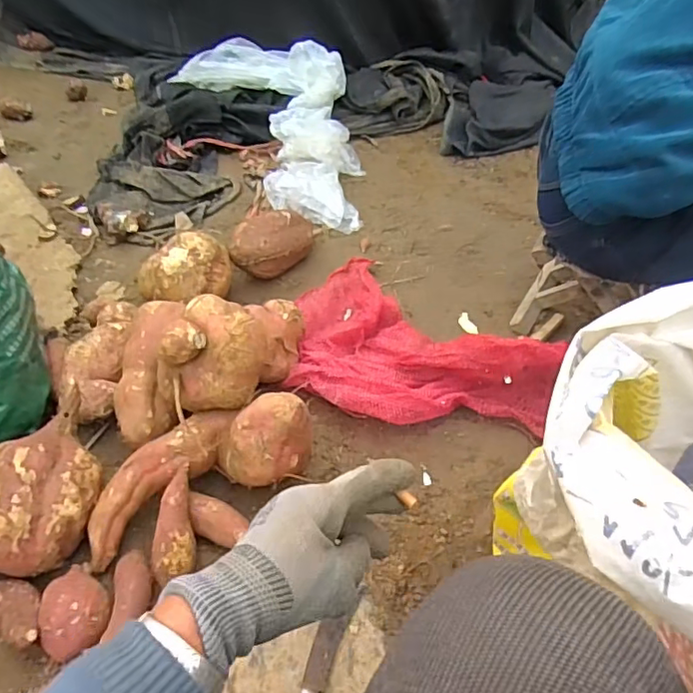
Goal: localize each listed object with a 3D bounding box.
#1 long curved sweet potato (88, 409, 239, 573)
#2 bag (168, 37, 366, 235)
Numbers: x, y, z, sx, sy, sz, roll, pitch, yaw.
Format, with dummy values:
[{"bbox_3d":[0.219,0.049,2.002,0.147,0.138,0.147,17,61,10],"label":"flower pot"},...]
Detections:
[{"bbox_3d":[-0.268,0.179,0.789,0.080,0.058,0.264,33,69,31],"label":"long curved sweet potato"},{"bbox_3d":[-0.141,-0.633,1.560,0.418,0.201,0.866,-22,48,-18],"label":"bag"}]

